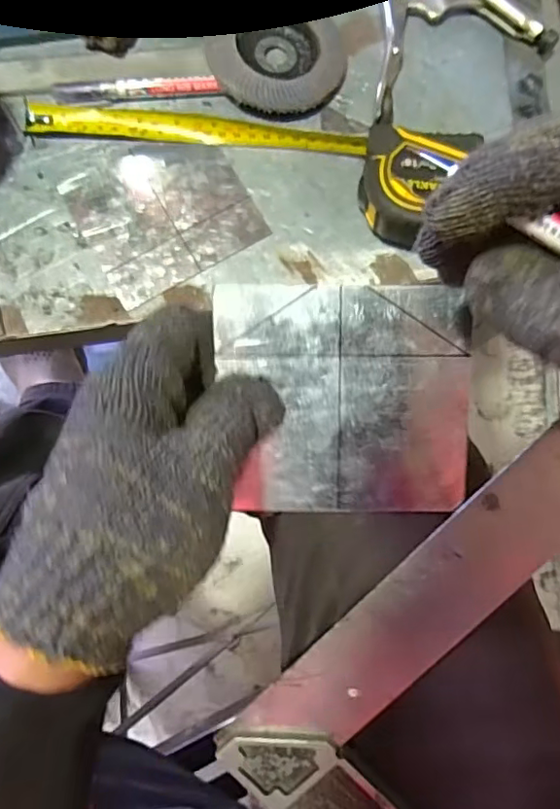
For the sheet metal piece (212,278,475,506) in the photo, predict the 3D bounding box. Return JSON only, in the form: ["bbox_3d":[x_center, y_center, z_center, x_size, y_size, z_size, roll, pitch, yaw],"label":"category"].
[{"bbox_3d":[0.029,-0.001,0.246,0.106,0.004,0.099,0,101,1],"label":"sheet metal piece"}]

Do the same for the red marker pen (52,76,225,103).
[{"bbox_3d":[-0.096,-0.213,0.379,0.112,0.008,0.013,-2,89,3],"label":"red marker pen"}]

